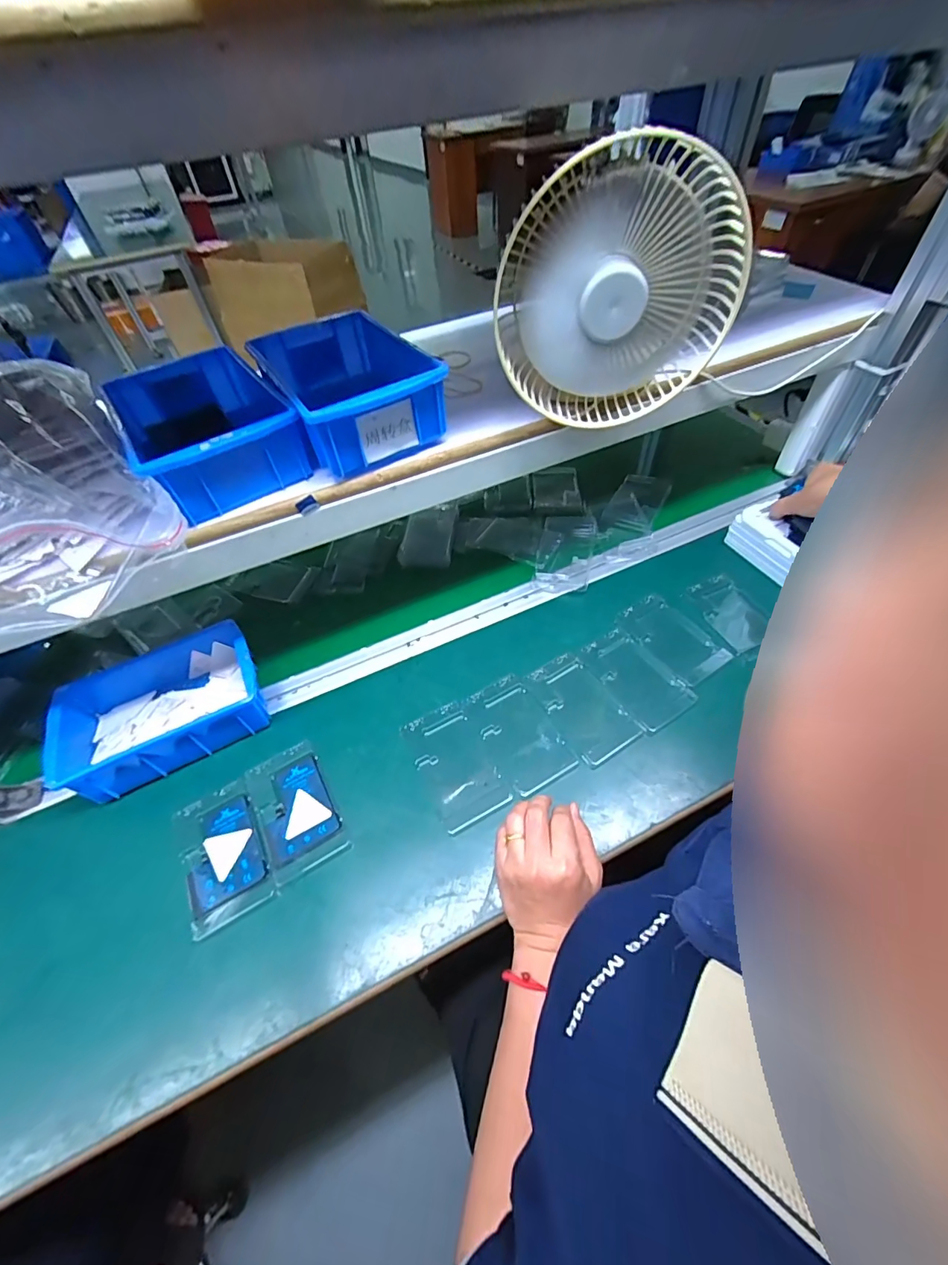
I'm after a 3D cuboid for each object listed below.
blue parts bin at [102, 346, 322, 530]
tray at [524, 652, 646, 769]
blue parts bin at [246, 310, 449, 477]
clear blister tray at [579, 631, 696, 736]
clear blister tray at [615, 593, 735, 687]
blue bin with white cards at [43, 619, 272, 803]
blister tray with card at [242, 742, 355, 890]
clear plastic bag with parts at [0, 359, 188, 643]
[{"bbox_3d":[-0.251,-0.190,0.444,0.131,0.066,0.195,-31,55,-18],"label":"blue parts bin"},{"bbox_3d":[0.119,0.082,0.527,0.076,0.013,0.126,-30,55,-18],"label":"tray"},{"bbox_3d":[-0.125,-0.240,0.470,0.126,0.074,0.197,-27,54,-16],"label":"blue parts bin"},{"bbox_3d":[0.188,0.052,0.546,0.078,0.012,0.122,-29,55,-17],"label":"clear blister tray"},{"bbox_3d":[0.240,0.008,0.573,0.080,0.013,0.122,-30,55,-17],"label":"clear blister tray"},{"bbox_3d":[-0.348,0.078,0.531,0.202,0.062,0.149,-26,54,-15],"label":"blue bin with white cards"},{"bbox_3d":[-0.183,0.176,0.475,0.074,0.009,0.132,-27,54,-15],"label":"blister tray with card"},{"bbox_3d":[-0.356,-0.096,0.361,0.192,0.114,0.200,-35,57,-21],"label":"clear plastic bag with parts"}]

